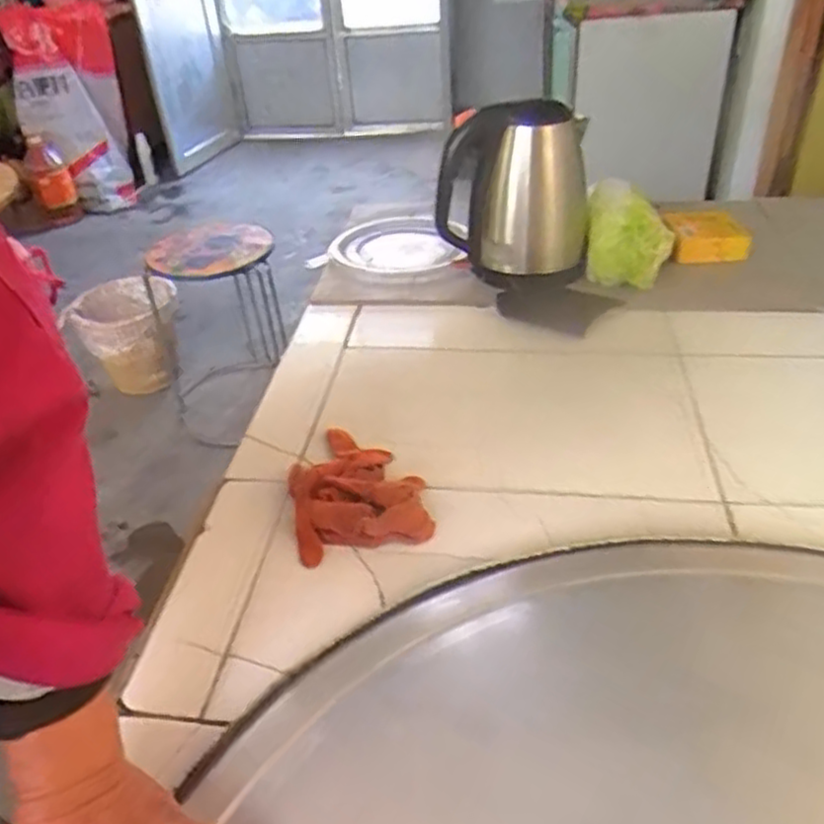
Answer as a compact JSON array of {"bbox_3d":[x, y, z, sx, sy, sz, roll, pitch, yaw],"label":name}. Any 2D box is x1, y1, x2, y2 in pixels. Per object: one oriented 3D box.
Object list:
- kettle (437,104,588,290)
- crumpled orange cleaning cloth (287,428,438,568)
[{"bbox_3d":[0.129,-0.280,0.943,0.188,0.188,0.145,2,37,9],"label":"kettle"},{"bbox_3d":[-0.055,0.060,0.675,0.116,0.037,0.169,-11,37,-9],"label":"crumpled orange cleaning cloth"}]

